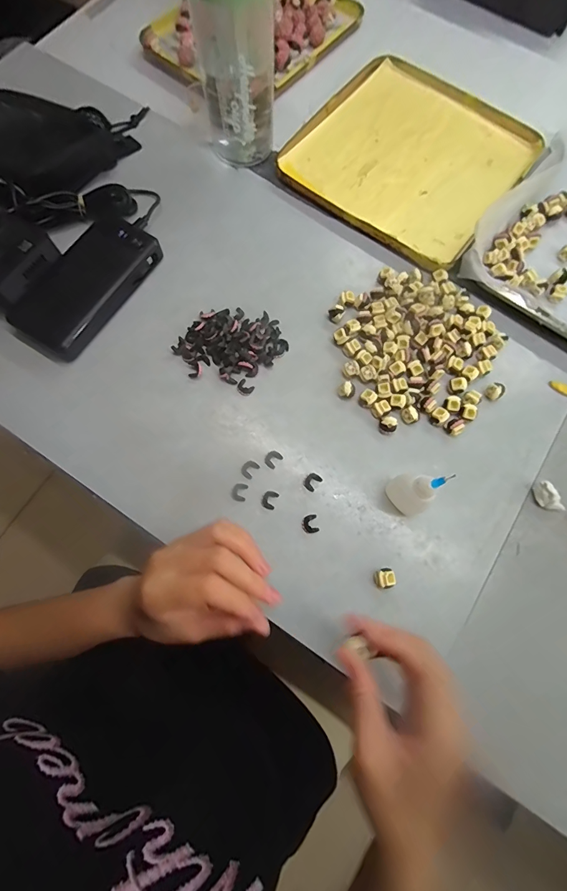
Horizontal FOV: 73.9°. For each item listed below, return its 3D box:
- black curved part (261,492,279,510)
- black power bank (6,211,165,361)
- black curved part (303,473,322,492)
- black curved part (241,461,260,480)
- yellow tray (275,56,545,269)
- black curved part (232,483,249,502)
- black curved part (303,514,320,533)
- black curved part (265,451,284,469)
[{"bbox_3d":[-0.013,0.049,0.343,0.013,0.004,0.016,20,75,5],"label":"black curved part"},{"bbox_3d":[-0.199,-0.169,0.388,0.078,0.025,0.160,31,76,8],"label":"black power bank"},{"bbox_3d":[0.027,0.033,0.349,0.013,0.004,0.016,38,78,10],"label":"black curved part"},{"bbox_3d":[-0.032,0.022,0.351,0.014,0.004,0.016,33,77,8],"label":"black curved part"},{"bbox_3d":[0.151,-0.348,0.448,0.238,0.014,0.250,36,77,9],"label":"yellow tray"},{"bbox_3d":[-0.040,0.042,0.344,0.013,0.004,0.016,10,75,2],"label":"black curved part"},{"bbox_3d":[0.025,0.071,0.339,0.013,0.004,0.016,-9,75,-3],"label":"black curved part"},{"bbox_3d":[-0.010,0.012,0.354,0.014,0.004,0.016,39,78,10],"label":"black curved part"}]

